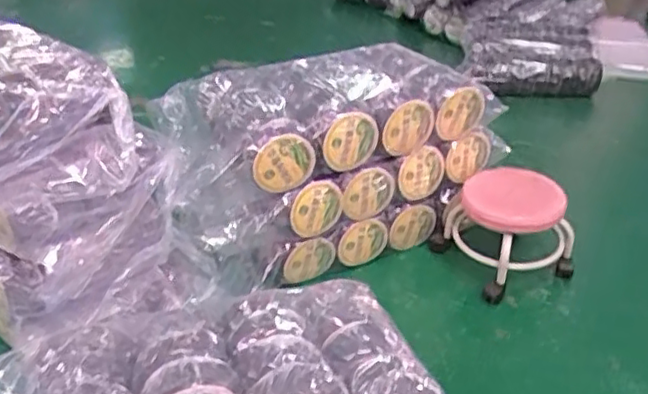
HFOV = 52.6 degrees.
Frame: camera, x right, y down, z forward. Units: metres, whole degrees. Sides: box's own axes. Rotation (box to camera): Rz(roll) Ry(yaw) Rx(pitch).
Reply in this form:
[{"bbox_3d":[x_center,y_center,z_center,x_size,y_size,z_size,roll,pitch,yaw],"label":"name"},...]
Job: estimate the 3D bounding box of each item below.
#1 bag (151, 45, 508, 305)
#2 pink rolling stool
[{"bbox_3d":[0.010,-0.098,1.854,0.896,0.489,0.428,-15,35,-22],"label":"bag"},{"bbox_3d":[0.486,0.079,1.758,0.269,0.260,0.280,-15,35,-22],"label":"pink rolling stool"}]

